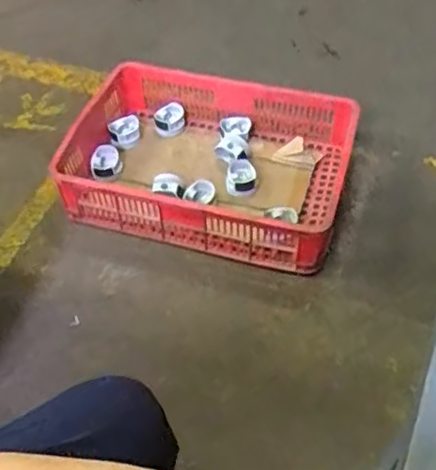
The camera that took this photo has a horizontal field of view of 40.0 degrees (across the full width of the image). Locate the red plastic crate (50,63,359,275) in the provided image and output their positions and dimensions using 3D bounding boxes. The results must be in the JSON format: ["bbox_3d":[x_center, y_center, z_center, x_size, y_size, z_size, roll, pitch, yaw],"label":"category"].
[{"bbox_3d":[-0.019,-0.192,1.424,0.639,0.141,0.463,12,53,11],"label":"red plastic crate"}]

